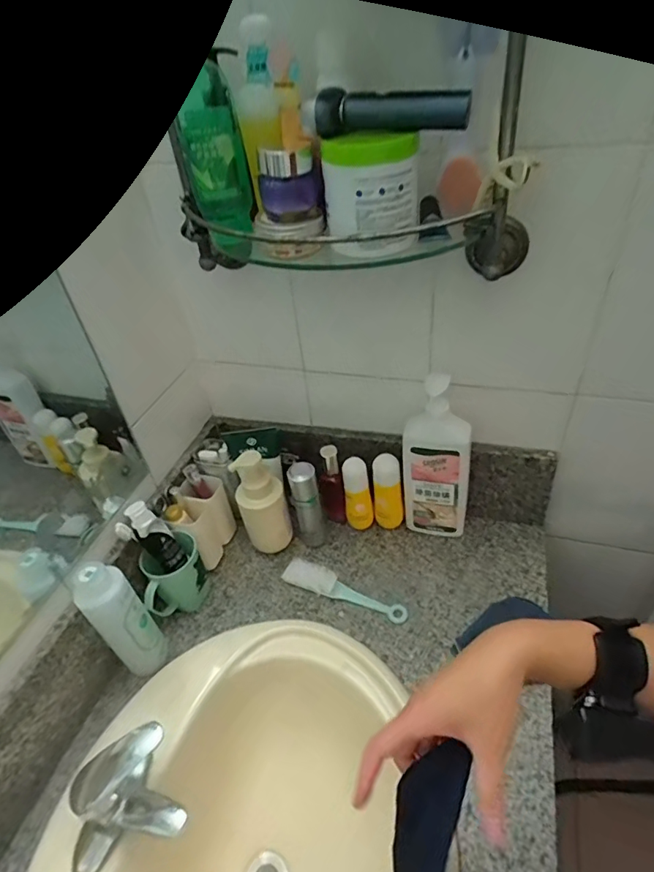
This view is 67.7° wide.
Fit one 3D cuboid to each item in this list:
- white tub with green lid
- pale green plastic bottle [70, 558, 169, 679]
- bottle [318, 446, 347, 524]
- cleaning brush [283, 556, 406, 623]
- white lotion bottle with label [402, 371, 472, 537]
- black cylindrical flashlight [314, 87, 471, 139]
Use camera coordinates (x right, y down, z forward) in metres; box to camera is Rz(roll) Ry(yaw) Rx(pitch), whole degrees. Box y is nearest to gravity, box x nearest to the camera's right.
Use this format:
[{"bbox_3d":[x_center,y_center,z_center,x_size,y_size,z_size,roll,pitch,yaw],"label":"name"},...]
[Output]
[{"bbox_3d":[0.042,-0.227,0.460,0.087,0.094,0.080,-4,40,3],"label":"white tub with green lid"},{"bbox_3d":[-0.269,0.240,0.643,0.062,0.205,0.062,-5,40,4],"label":"pale green plastic bottle"},{"bbox_3d":[0.013,0.081,0.817,0.046,0.149,0.034,11,43,22],"label":"bottle"},{"bbox_3d":[0.025,0.231,0.744,0.200,0.024,0.040,14,44,24],"label":"cleaning brush"},{"bbox_3d":[0.165,0.044,0.737,0.100,0.298,0.047,5,41,13],"label":"white lotion bottle with label"},{"bbox_3d":[0.056,-0.281,0.420,0.128,0.035,0.032,2,41,11],"label":"black cylindrical flashlight"}]

